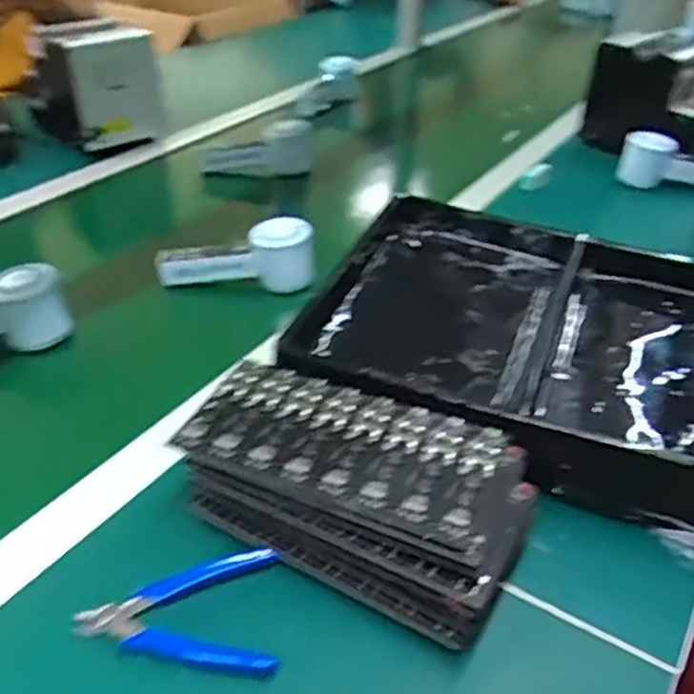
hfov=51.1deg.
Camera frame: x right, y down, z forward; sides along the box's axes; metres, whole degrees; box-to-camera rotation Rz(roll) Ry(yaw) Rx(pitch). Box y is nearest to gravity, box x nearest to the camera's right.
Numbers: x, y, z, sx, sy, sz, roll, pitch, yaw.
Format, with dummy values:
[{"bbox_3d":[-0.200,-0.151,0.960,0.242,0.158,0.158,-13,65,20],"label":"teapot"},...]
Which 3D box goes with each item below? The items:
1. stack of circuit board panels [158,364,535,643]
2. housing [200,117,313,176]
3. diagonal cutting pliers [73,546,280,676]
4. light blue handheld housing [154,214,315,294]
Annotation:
[{"bbox_3d":[0.003,0.085,0.471,0.216,0.054,0.117,19,38,23],"label":"stack of circuit board panels"},{"bbox_3d":[-0.131,-0.273,1.030,0.167,0.068,0.038,-5,32,19],"label":"housing"},{"bbox_3d":[-0.098,0.155,0.423,0.113,0.012,0.079,-2,35,-6],"label":"diagonal cutting pliers"},{"bbox_3d":[-0.115,-0.095,0.746,0.157,0.060,0.048,-3,35,-8],"label":"light blue handheld housing"}]

